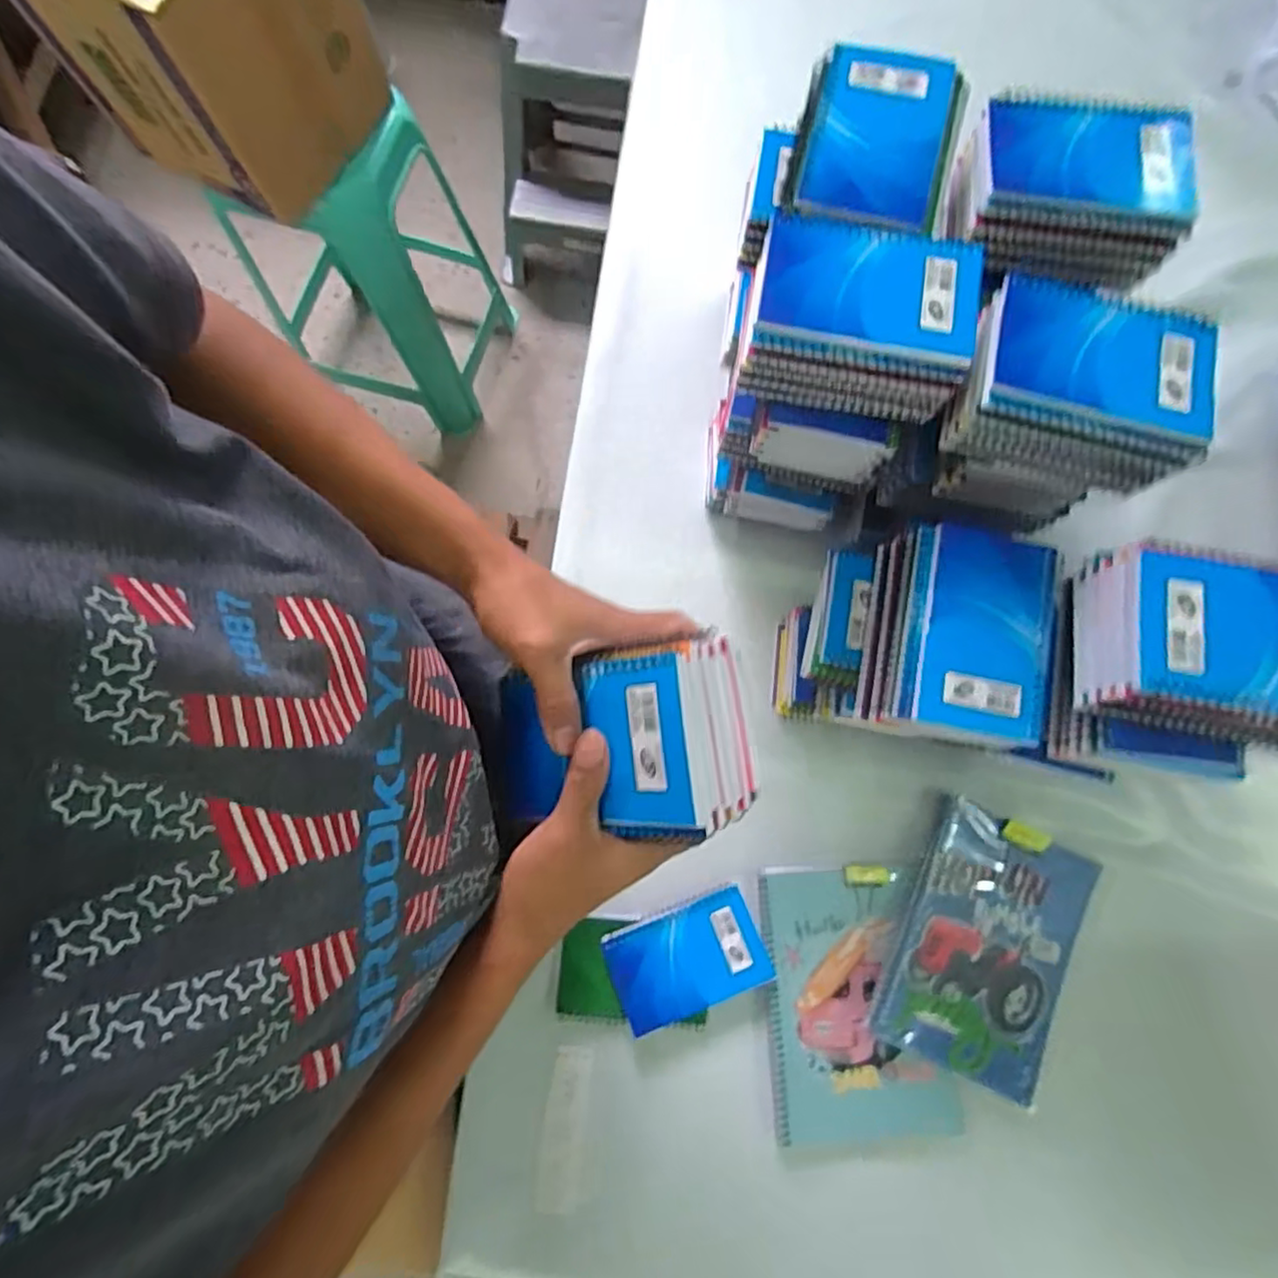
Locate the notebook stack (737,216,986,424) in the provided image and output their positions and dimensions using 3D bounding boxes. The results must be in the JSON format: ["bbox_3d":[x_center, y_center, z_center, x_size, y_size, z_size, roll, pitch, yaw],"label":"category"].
[{"bbox_3d":[0.139,-0.204,0.420,0.129,0.060,0.095,13,79,4],"label":"notebook stack"}]

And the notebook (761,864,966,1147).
[{"bbox_3d":[0.180,0.309,0.563,0.138,0.011,0.215,-6,78,0],"label":"notebook"}]

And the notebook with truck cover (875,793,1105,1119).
[{"bbox_3d":[0.303,0.265,0.565,0.151,0.020,0.209,27,80,6],"label":"notebook with truck cover"}]

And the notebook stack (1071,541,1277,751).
[{"bbox_3d":[0.333,0.005,0.377,0.136,0.054,0.096,13,79,4],"label":"notebook stack"}]

